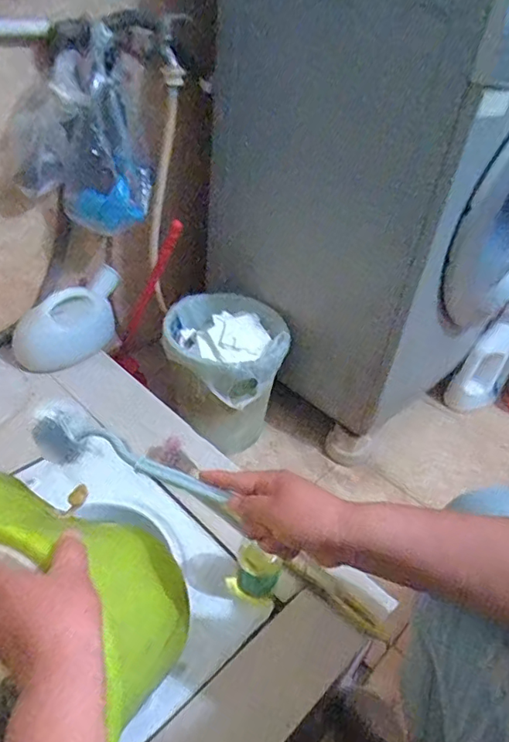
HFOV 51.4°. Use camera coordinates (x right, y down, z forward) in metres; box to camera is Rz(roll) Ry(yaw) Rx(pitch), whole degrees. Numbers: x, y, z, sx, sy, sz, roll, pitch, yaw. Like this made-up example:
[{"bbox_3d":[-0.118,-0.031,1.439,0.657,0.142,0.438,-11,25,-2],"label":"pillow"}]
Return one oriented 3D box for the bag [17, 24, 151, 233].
[{"bbox_3d":[-0.301,-0.407,0.943,0.211,0.282,0.113,5,38,-3],"label":"bag"}]

